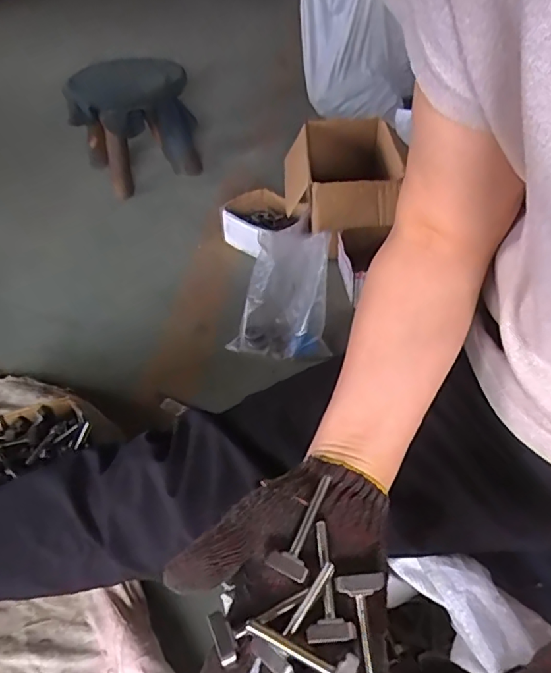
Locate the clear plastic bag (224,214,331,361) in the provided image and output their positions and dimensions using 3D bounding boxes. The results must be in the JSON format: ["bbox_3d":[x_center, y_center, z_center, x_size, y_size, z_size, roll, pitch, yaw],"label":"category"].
[{"bbox_3d":[0.007,-0.068,0.823,0.153,0.194,0.080,0,7,-1],"label":"clear plastic bag"}]

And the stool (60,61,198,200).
[{"bbox_3d":[-0.345,-0.523,1.247,0.278,0.250,0.250,-14,46,-11],"label":"stool"}]

